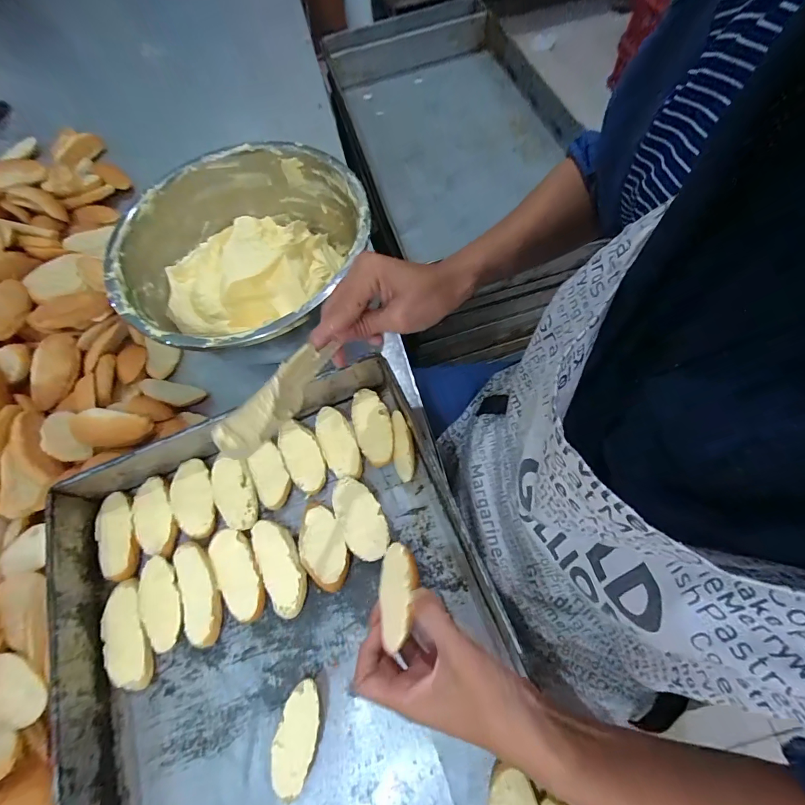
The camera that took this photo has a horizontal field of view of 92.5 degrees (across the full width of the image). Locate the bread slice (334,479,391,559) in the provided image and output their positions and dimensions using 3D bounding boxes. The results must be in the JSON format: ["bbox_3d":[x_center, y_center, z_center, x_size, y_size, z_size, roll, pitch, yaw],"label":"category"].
[{"bbox_3d":[-0.043,0.118,0.398,0.043,0.018,0.084,-26,67,-6],"label":"bread slice"}]

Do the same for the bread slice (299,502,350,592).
[{"bbox_3d":[-0.081,0.143,0.388,0.045,0.019,0.084,-24,67,-6],"label":"bread slice"}]

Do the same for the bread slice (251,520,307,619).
[{"bbox_3d":[-0.122,0.161,0.384,0.040,0.011,0.095,-26,70,-11],"label":"bread slice"}]

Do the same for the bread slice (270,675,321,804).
[{"bbox_3d":[-0.089,0.284,0.330,0.034,0.020,0.079,13,68,10],"label":"bread slice"}]

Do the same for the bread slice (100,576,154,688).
[{"bbox_3d":[-0.264,0.223,0.370,0.040,0.016,0.095,-25,67,-6],"label":"bread slice"}]

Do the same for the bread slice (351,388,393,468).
[{"bbox_3d":[-0.034,0.026,0.437,0.040,0.012,0.090,-17,66,-2],"label":"bread slice"}]

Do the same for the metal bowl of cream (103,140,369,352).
[{"bbox_3d":[-0.186,-0.170,0.468,0.268,0.118,0.277,-2,67,4],"label":"metal bowl of cream"}]

